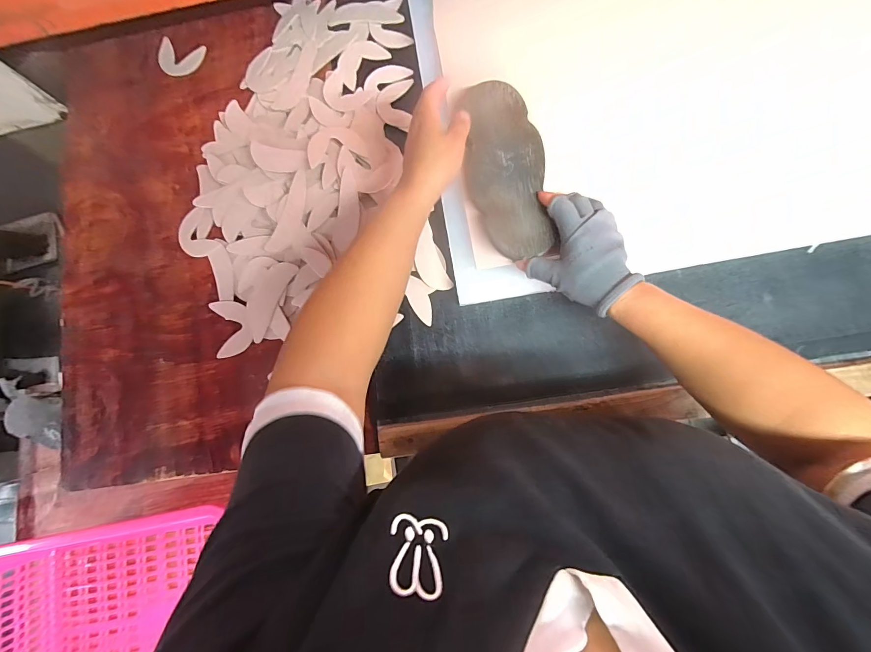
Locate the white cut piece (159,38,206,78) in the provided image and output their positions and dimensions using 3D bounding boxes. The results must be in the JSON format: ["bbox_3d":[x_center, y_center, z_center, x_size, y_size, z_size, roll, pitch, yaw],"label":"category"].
[{"bbox_3d":[-0.379,-0.395,0.553,0.074,0.004,0.055,15,85,8],"label":"white cut piece"}]

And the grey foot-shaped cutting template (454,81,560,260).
[{"bbox_3d":[0.080,-0.175,0.423,0.082,0.022,0.202,-12,83,4],"label":"grey foot-shaped cutting template"}]

